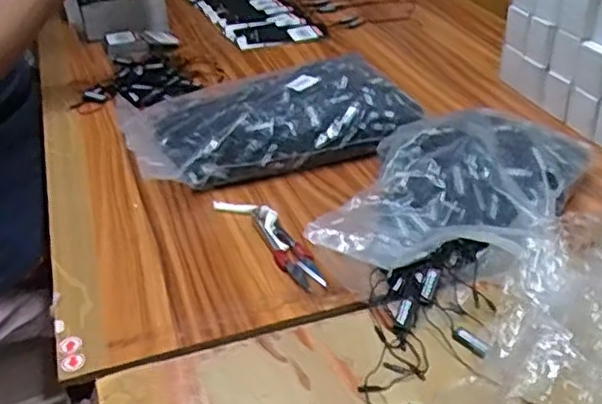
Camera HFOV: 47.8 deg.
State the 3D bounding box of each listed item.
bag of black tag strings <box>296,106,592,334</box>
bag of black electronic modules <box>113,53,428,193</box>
[{"bbox_3d":[0.114,-0.002,0.518,0.154,0.062,0.241,18,39,27],"label":"bag of black tag strings"},{"bbox_3d":[-0.038,-0.092,0.665,0.264,0.055,0.186,-11,35,-12],"label":"bag of black electronic modules"}]

